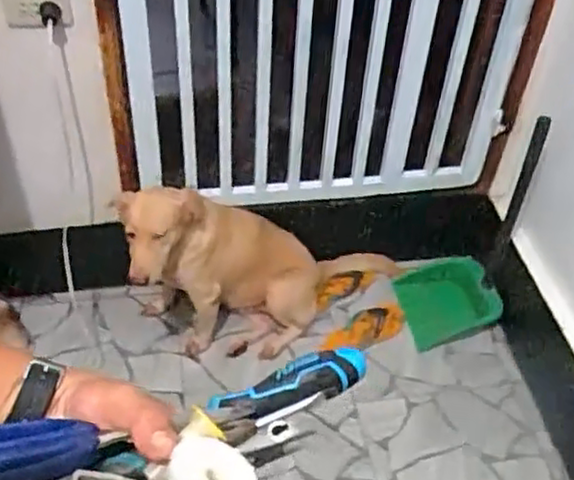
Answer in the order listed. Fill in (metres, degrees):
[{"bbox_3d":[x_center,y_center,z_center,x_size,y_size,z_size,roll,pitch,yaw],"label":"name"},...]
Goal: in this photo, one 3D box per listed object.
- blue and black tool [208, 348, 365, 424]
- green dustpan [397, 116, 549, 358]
[{"bbox_3d":[0.004,0.101,0.476,0.112,0.022,0.030,-17,48,-14],"label":"blue and black tool"},{"bbox_3d":[0.493,-0.002,1.806,0.255,0.183,0.637,36,100,31],"label":"green dustpan"}]

